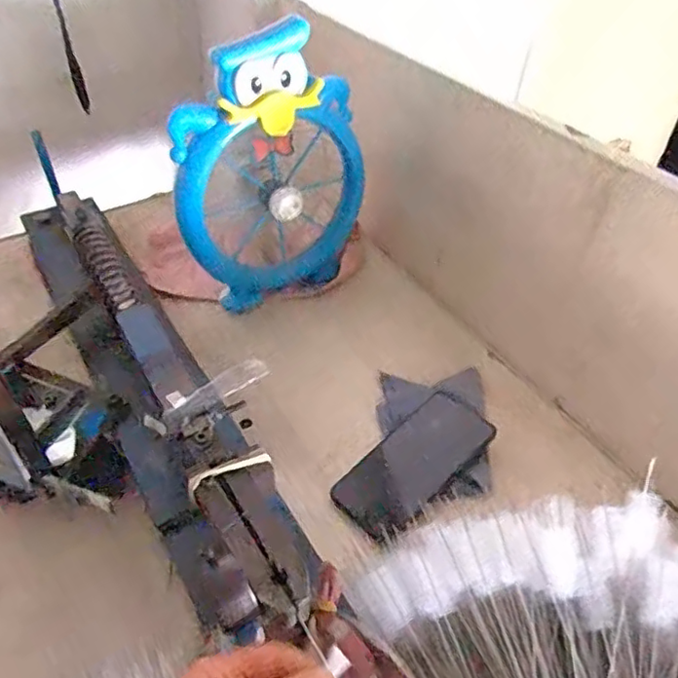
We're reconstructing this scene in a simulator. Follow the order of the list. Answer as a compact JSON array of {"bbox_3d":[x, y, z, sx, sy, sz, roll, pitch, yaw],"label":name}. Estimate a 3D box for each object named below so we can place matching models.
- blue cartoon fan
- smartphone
[{"bbox_3d":[-0.074,-0.183,0.694,0.224,0.293,0.075,-16,47,-17],"label":"blue cartoon fan"},{"bbox_3d":[0.073,0.117,0.584,0.162,0.012,0.076,-38,55,-19],"label":"smartphone"}]

